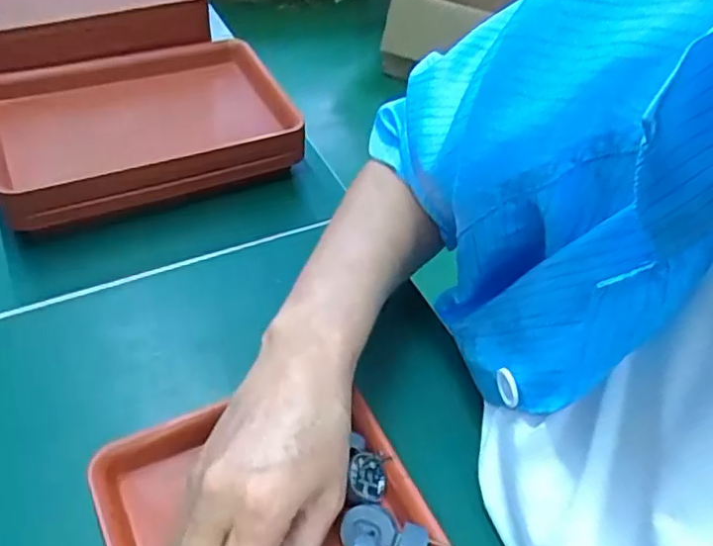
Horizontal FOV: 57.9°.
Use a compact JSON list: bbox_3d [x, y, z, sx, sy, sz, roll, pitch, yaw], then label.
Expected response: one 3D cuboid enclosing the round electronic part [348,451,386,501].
[{"bbox_3d":[0.006,0.115,0.361,0.021,0.013,0.024,9,48,4],"label":"round electronic part"}]

